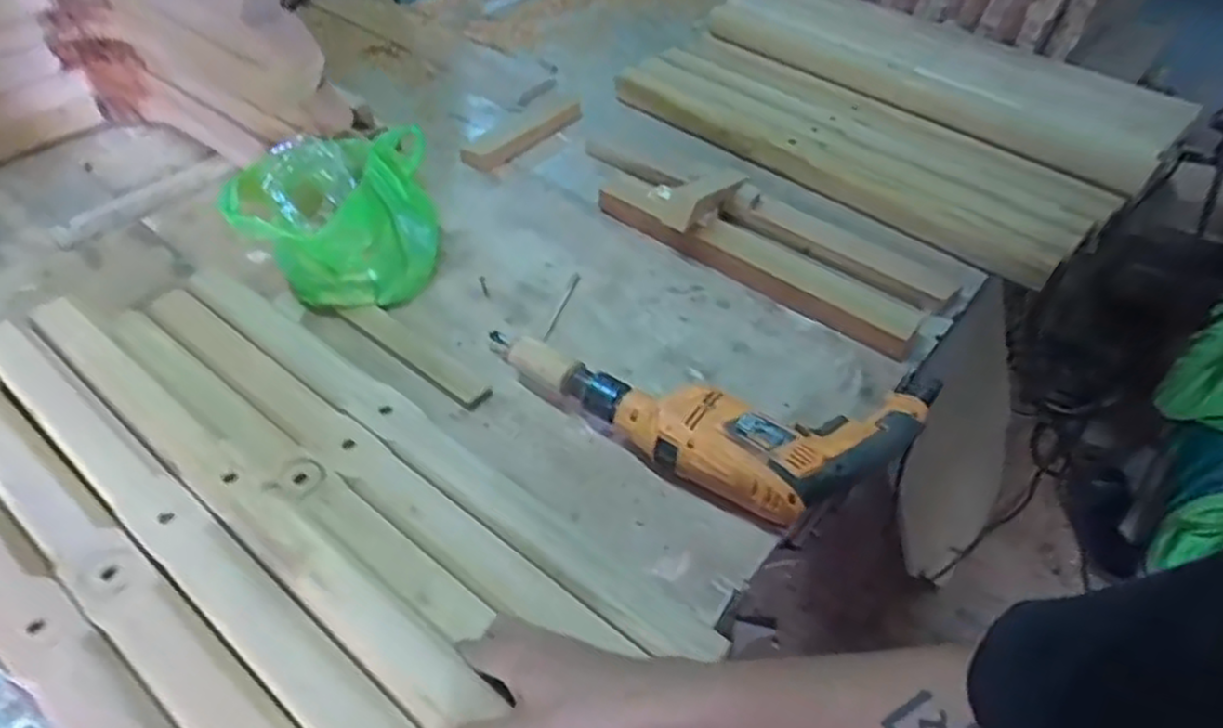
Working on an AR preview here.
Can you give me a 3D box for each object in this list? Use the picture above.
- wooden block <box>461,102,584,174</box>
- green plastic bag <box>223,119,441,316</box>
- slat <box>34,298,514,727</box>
[{"bbox_3d":[-0.122,-0.327,1.044,0.204,0.023,0.046,-36,58,-27],"label":"wooden block"},{"bbox_3d":[-0.290,-0.148,0.785,0.204,0.137,0.127,-13,50,-11],"label":"green plastic bag"},{"bbox_3d":[-0.259,0.108,0.537,0.634,0.023,0.047,31,56,25],"label":"slat"}]

